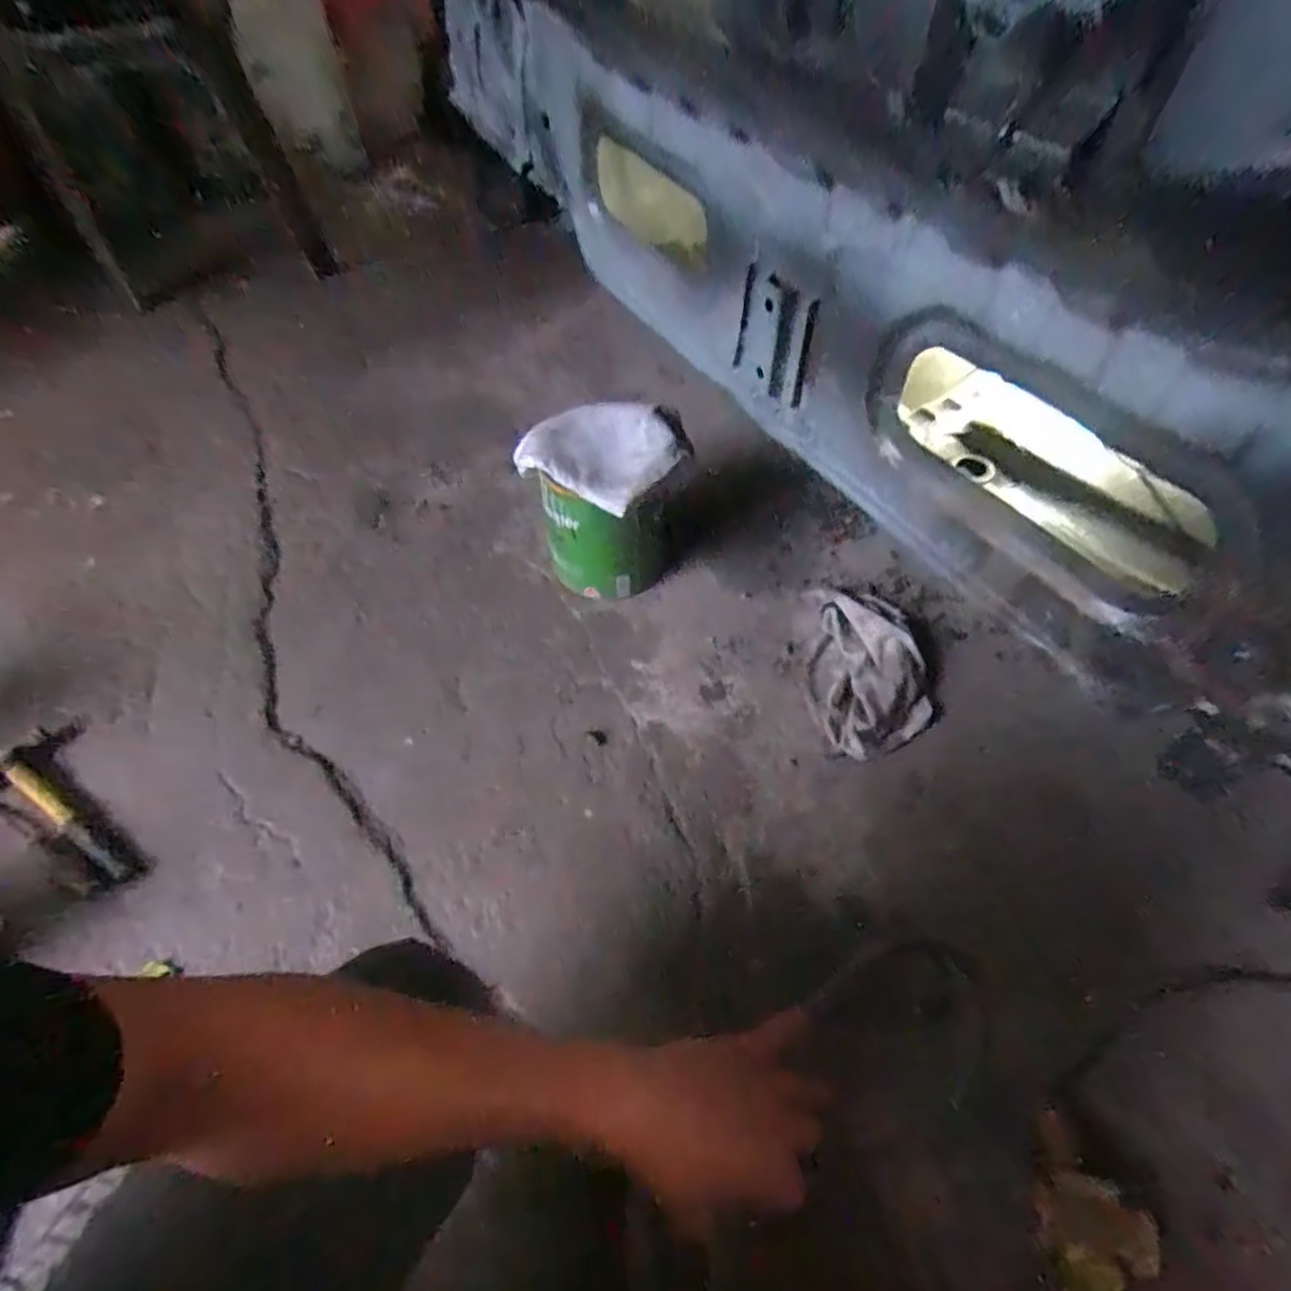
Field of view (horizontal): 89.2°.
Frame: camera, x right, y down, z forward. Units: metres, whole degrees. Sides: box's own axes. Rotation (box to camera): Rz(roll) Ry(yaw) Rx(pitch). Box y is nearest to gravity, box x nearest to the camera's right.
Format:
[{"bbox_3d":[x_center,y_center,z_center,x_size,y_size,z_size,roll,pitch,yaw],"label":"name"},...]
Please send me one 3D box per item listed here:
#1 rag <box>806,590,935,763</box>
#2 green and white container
[{"bbox_3d":[0.269,0.021,0.807,0.143,0.047,0.223,-9,55,-3],"label":"rag"},{"bbox_3d":[-0.050,-0.182,0.866,0.178,0.211,0.179,-2,55,2],"label":"green and white container"}]

